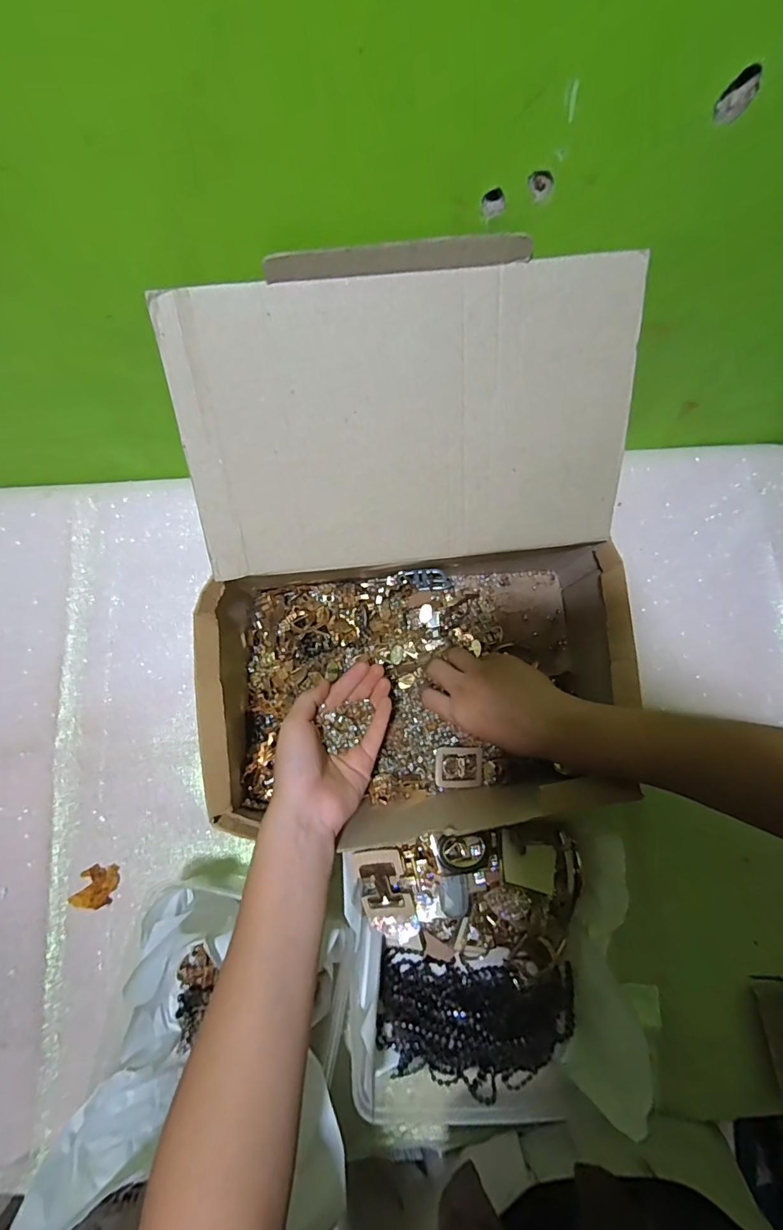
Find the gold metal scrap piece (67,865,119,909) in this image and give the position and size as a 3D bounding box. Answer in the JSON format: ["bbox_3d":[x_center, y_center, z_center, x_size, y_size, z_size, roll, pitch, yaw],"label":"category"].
[{"bbox_3d":[-0.264,0.243,0.424,0.034,0.007,0.034,6,76,0],"label":"gold metal scrap piece"}]

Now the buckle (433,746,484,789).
[{"bbox_3d":[0.062,0.140,0.435,0.045,0.012,0.036,-2,76,-2],"label":"buckle"}]

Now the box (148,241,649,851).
[{"bbox_3d":[0.016,-0.026,0.367,0.325,0.229,0.339,-5,79,-1],"label":"box"}]

